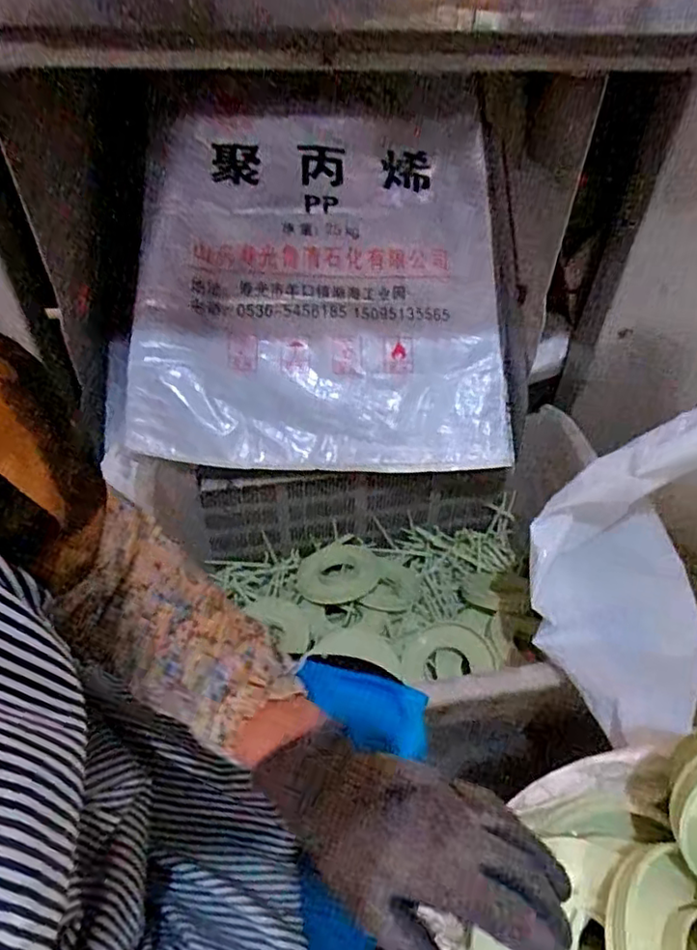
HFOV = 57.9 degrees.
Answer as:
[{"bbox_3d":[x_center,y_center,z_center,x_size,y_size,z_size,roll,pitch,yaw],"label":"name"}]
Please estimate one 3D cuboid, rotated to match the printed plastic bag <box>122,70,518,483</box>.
[{"bbox_3d":[-0.037,-0.312,0.954,0.574,0.095,0.614,-1,84,4],"label":"printed plastic bag"}]

